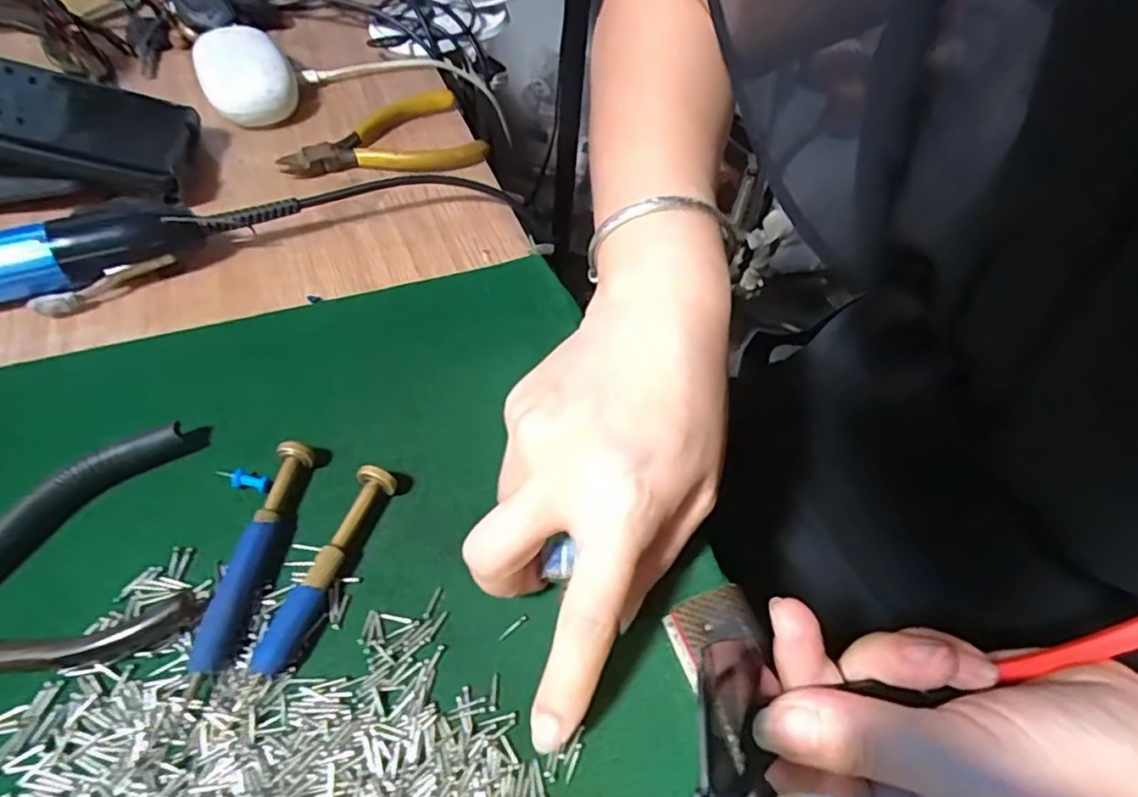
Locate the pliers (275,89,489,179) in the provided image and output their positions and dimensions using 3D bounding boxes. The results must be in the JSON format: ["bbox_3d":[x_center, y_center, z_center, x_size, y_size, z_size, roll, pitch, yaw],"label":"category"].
[{"bbox_3d":[-0.122,-0.165,0.404,0.120,0.015,0.077,-20,57,-18],"label":"pliers"}]

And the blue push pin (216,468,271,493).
[{"bbox_3d":[-0.130,0.032,0.251,0.023,0.007,0.008,15,54,8],"label":"blue push pin"}]

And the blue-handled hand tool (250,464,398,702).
[{"bbox_3d":[-0.088,0.062,0.227,0.013,0.015,0.082,19,54,11],"label":"blue-handled hand tool"}]

